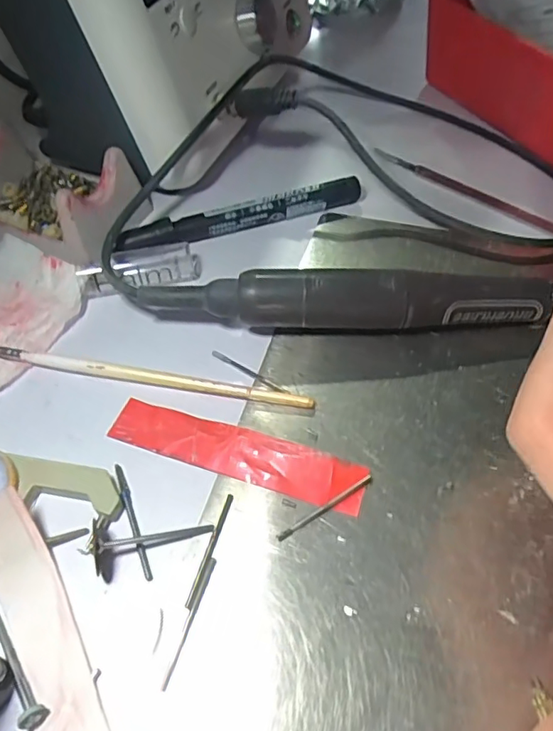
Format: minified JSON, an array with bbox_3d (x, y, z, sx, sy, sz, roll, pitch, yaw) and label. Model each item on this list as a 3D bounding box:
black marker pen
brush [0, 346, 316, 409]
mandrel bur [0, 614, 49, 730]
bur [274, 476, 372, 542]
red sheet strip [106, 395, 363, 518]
[{"bbox_3d":[-0.018,-0.085,0.314,0.140,0.015,0.015,-18,54,-12],"label":"black marker pen"},{"bbox_3d":[-0.076,0.003,0.253,0.184,0.007,0.011,10,53,9],"label":"brush"},{"bbox_3d":[-0.088,0.095,0.181,0.007,0.008,0.046,-32,58,-21],"label":"mandrel bur"},{"bbox_3d":[0.019,0.053,0.210,0.043,0.004,0.004,-28,57,-19],"label":"bur"},{"bbox_3d":[-0.018,0.034,0.227,0.108,0.004,0.022,15,54,13],"label":"red sheet strip"}]

